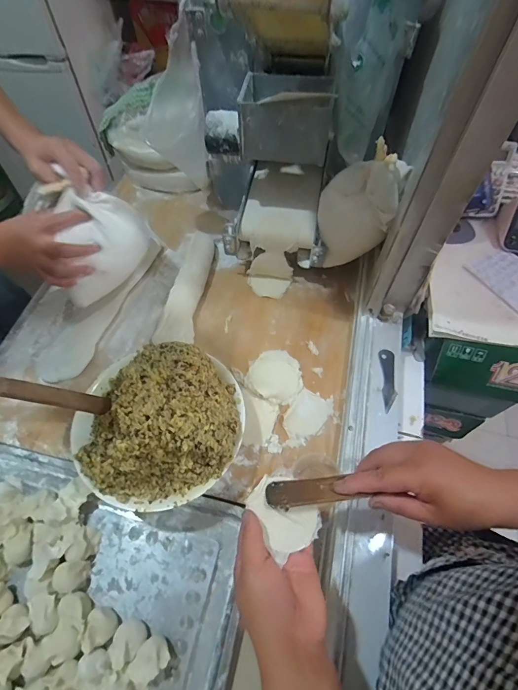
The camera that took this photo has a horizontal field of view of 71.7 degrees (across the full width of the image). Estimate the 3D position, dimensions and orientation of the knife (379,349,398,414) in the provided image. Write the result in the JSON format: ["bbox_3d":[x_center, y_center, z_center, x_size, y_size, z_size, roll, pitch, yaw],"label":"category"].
[{"bbox_3d":[0.204,0.054,0.562,0.025,0.008,0.104,6,61,-5],"label":"knife"}]

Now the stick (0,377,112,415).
[{"bbox_3d":[-0.269,0.066,0.468,0.146,0.005,0.024,22,64,-35],"label":"stick"}]

